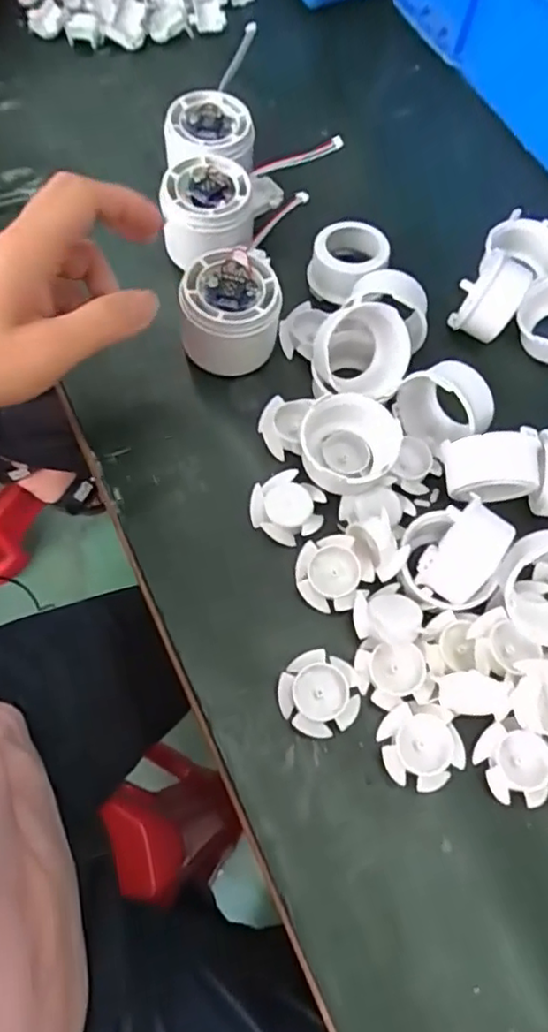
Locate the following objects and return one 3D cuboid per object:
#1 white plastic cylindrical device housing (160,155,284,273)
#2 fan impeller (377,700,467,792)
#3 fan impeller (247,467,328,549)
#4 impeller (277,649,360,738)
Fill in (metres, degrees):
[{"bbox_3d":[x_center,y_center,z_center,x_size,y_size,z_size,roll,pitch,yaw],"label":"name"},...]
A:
[{"bbox_3d":[-0.032,-0.197,0.411,0.081,0.037,0.064,-7,69,-5],"label":"white plastic cylindrical device housing"},{"bbox_3d":[0.072,0.114,0.314,0.038,0.012,0.040,1,68,-2],"label":"fan impeller"},{"bbox_3d":[0.008,-0.006,0.355,0.039,0.010,0.038,1,68,-2],"label":"fan impeller"},{"bbox_3d":[0.023,0.090,0.321,0.040,0.012,0.040,1,68,-2],"label":"impeller"}]

